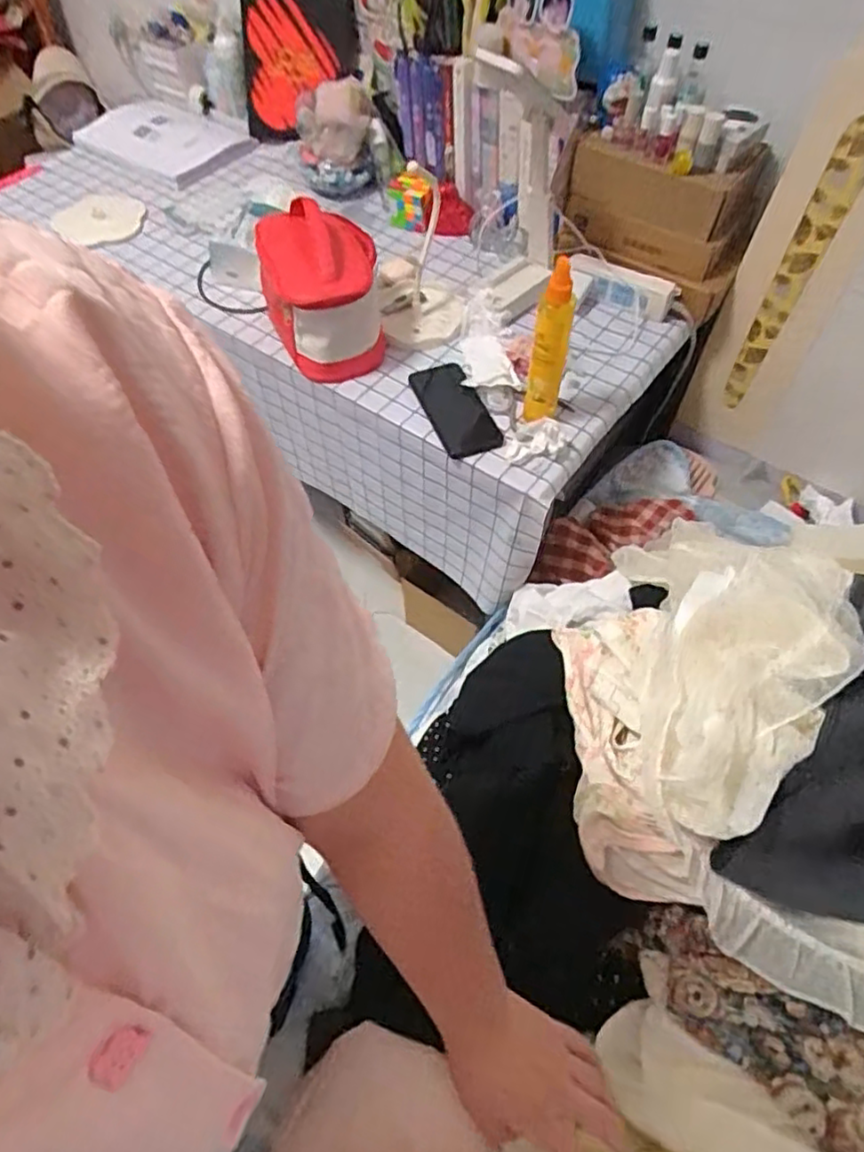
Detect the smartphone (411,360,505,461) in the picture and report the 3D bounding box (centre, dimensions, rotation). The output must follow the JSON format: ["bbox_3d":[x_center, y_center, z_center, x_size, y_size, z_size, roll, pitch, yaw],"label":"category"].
[{"bbox_3d":[0.030,-0.228,0.894,0.076,0.015,0.172,-20,59,-13],"label":"smartphone"}]

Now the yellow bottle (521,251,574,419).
[{"bbox_3d":[0.138,-0.263,0.784,0.043,0.196,0.038,8,57,5],"label":"yellow bottle"}]

